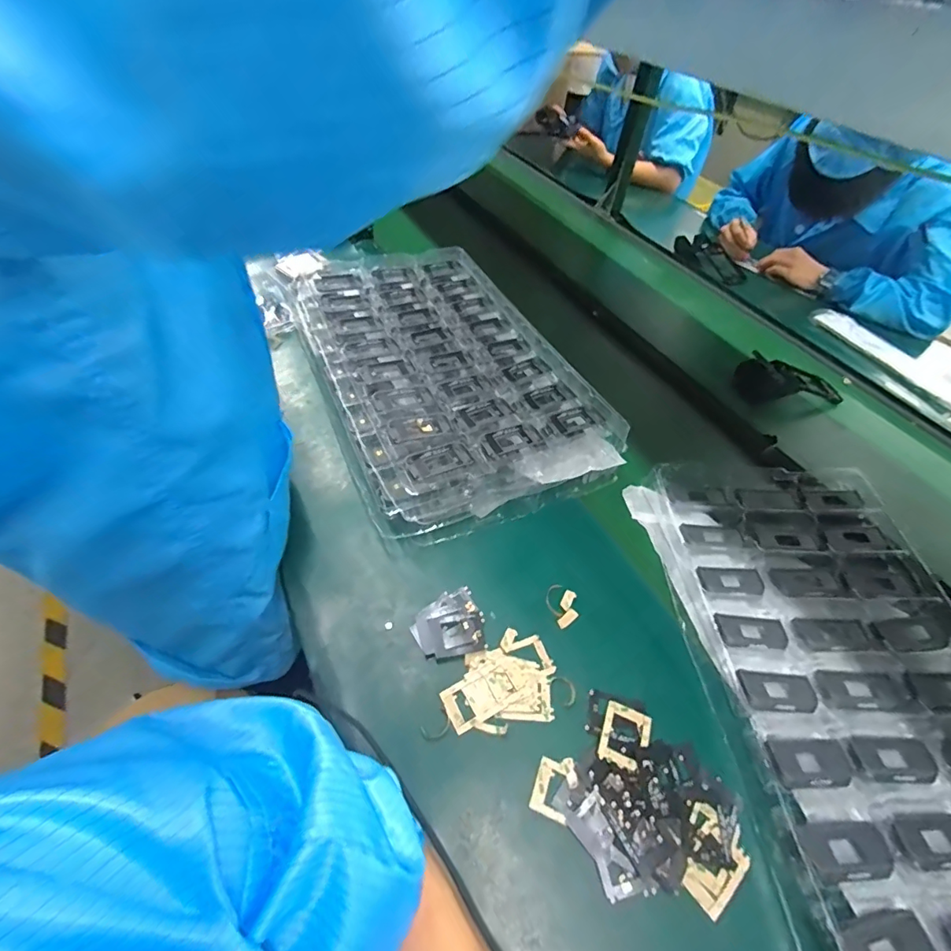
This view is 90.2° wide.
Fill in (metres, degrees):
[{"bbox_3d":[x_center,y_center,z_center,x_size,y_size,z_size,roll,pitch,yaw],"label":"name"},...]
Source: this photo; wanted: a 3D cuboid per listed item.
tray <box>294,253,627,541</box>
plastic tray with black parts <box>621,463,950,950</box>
[{"bbox_3d":[-0.045,-0.137,0.686,0.324,0.092,0.464,-17,51,-18],"label":"tray"},{"bbox_3d":[0.382,0.196,0.472,0.342,0.025,0.535,-3,48,-7],"label":"plastic tray with black parts"}]

